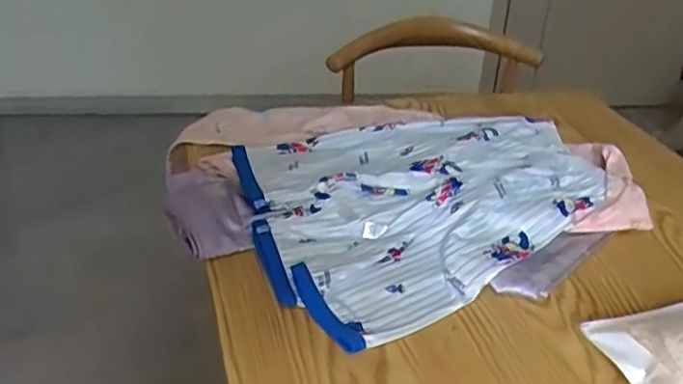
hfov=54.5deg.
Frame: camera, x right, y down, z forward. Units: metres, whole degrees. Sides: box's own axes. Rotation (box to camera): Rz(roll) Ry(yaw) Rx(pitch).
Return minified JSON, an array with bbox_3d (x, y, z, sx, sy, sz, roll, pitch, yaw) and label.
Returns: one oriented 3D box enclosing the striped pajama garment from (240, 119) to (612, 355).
[{"bbox_3d":[0.102,0.010,0.683,0.385,0.044,0.322,-5,32,-16],"label":"striped pajama garment"}]

